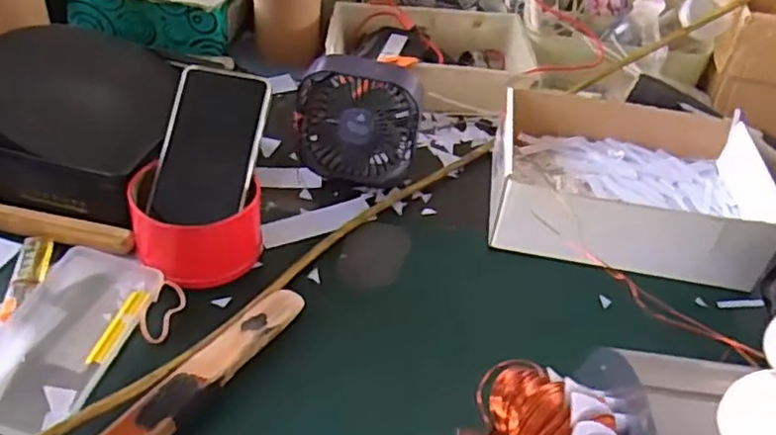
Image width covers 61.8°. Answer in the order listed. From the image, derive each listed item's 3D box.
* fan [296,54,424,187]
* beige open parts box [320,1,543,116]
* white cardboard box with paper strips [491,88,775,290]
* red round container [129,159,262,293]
[{"bbox_3d":[-0.028,-0.092,0.627,0.120,0.121,0.048,9,21,-1],"label":"fan"},{"bbox_3d":[0.050,-0.193,0.795,0.243,0.060,0.189,0,42,-7],"label":"beige open parts box"},{"bbox_3d":[0.227,-0.032,0.621,0.237,0.077,0.199,10,41,4],"label":"white cardboard box with paper strips"},{"bbox_3d":[-0.158,0.011,0.528,0.100,0.063,0.086,5,41,-1],"label":"red round container"}]

